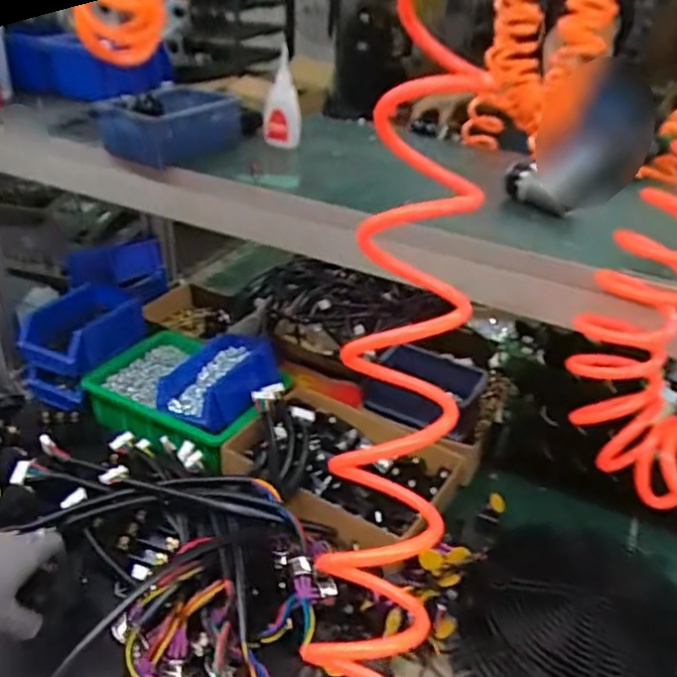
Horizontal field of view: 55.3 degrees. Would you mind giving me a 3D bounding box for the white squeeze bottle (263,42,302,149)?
[{"bbox_3d":[-0.064,-0.270,0.727,0.042,0.128,0.043,3,64,-1],"label":"white squeeze bottle"}]

